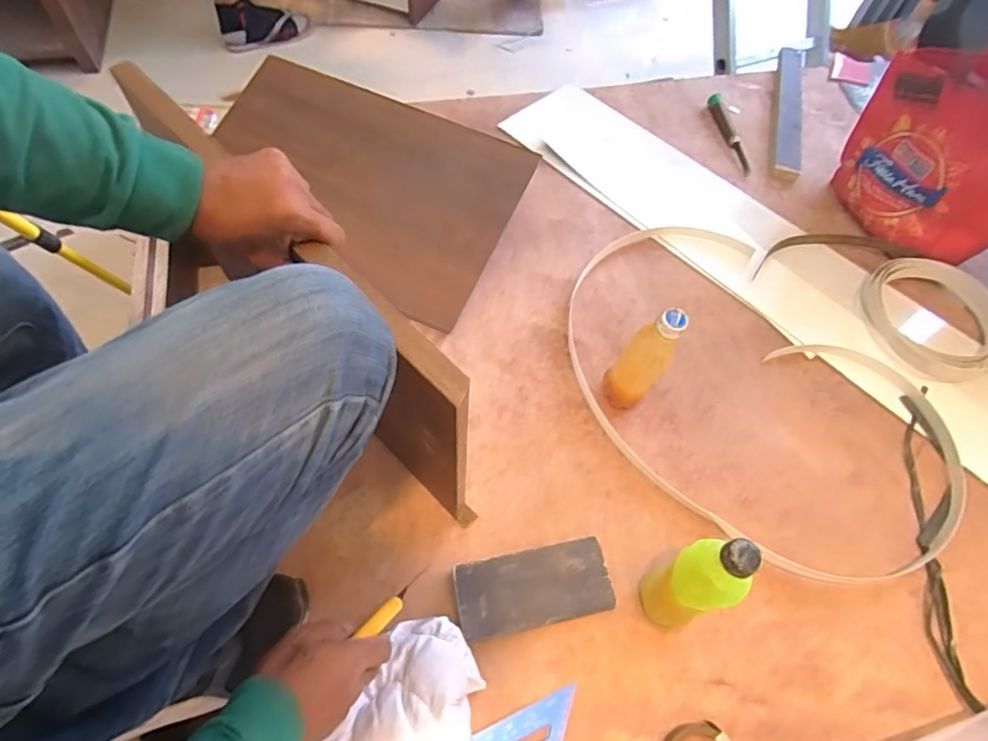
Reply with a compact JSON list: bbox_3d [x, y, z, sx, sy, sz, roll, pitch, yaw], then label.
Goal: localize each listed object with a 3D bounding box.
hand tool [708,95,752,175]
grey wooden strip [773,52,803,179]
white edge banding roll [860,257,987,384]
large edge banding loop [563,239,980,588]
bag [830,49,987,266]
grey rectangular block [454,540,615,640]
[{"bbox_3d":[0.446,-0.451,1.047,0.028,0.022,0.200,-5,60,-6],"label":"hand tool"},{"bbox_3d":[0.579,-0.516,1.086,0.046,0.022,0.400,16,60,7],"label":"grey wooden strip"},{"bbox_3d":[0.667,-0.083,0.844,0.201,0.036,0.209,35,64,16],"label":"white edge banding roll"},{"bbox_3d":[0.345,0.017,0.774,0.407,0.025,0.580,-31,66,-19],"label":"large edge banding loop"},{"bbox_3d":[0.707,-0.322,0.858,0.151,0.248,0.286,-32,68,-20],"label":"bag"},{"bbox_3d":[0.044,0.248,0.630,0.171,0.027,0.078,-8,61,-8],"label":"grey rectangular block"}]

